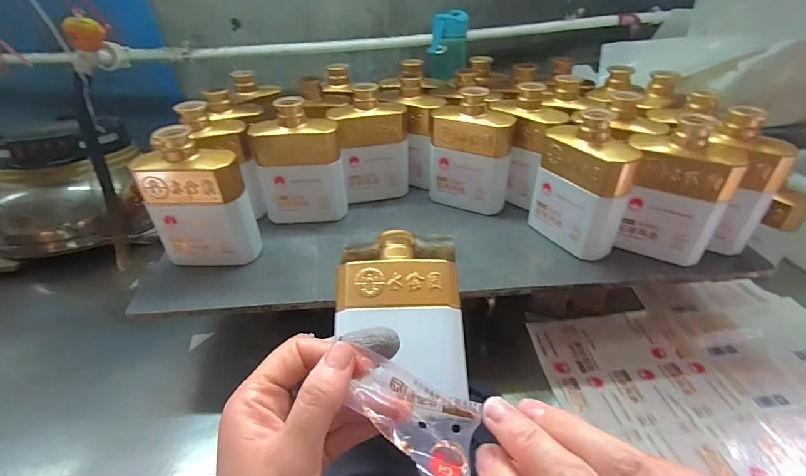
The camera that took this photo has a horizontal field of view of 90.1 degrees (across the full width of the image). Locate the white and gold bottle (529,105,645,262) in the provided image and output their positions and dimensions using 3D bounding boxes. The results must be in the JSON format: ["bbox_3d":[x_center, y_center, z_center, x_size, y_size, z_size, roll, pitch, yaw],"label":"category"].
[{"bbox_3d":[0.217,-0.066,0.491,0.047,0.158,0.109,-20,41,-22],"label":"white and gold bottle"}]

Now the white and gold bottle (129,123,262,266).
[{"bbox_3d":[-0.241,-0.044,0.477,0.106,0.158,0.049,0,38,2],"label":"white and gold bottle"}]

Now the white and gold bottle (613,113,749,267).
[{"bbox_3d":[0.313,-0.058,0.472,0.106,0.157,0.064,12,40,17],"label":"white and gold bottle"}]

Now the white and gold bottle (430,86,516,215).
[{"bbox_3d":[0.097,-0.123,0.584,0.115,0.163,0.053,13,40,18],"label":"white and gold bottle"}]

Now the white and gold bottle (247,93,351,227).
[{"bbox_3d":[-0.142,-0.101,0.550,0.113,0.158,0.051,-1,38,1],"label":"white and gold bottle"}]

